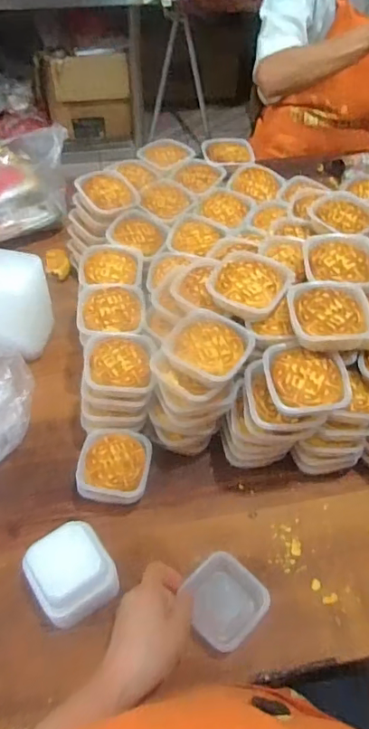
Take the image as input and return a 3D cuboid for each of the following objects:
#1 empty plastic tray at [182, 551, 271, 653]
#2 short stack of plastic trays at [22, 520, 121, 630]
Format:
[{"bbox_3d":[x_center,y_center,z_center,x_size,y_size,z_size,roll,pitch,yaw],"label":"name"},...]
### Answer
[{"bbox_3d":[0.041,0.249,0.552,0.078,0.024,0.074,38,62,24],"label":"empty plastic tray"},{"bbox_3d":[-0.117,0.213,0.546,0.081,0.075,0.077,-30,59,-21],"label":"short stack of plastic trays"}]

